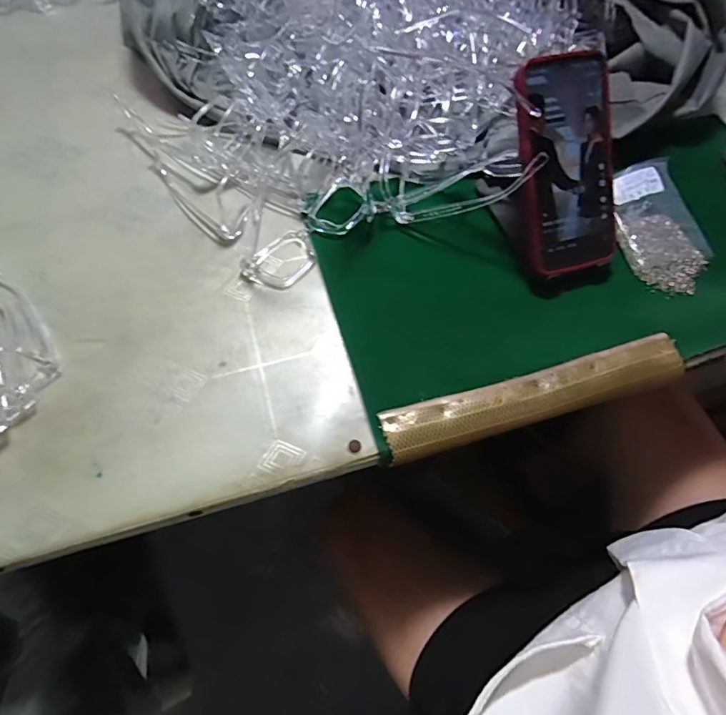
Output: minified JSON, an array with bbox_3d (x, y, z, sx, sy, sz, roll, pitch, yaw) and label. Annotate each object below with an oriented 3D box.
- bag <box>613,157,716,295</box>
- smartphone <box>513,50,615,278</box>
[{"bbox_3d":[0.277,-0.122,0.445,0.080,0.014,0.129,-10,77,-6],"label":"bag"},{"bbox_3d":[0.170,-0.154,0.386,0.086,0.163,0.012,-15,17,-13],"label":"smartphone"}]

